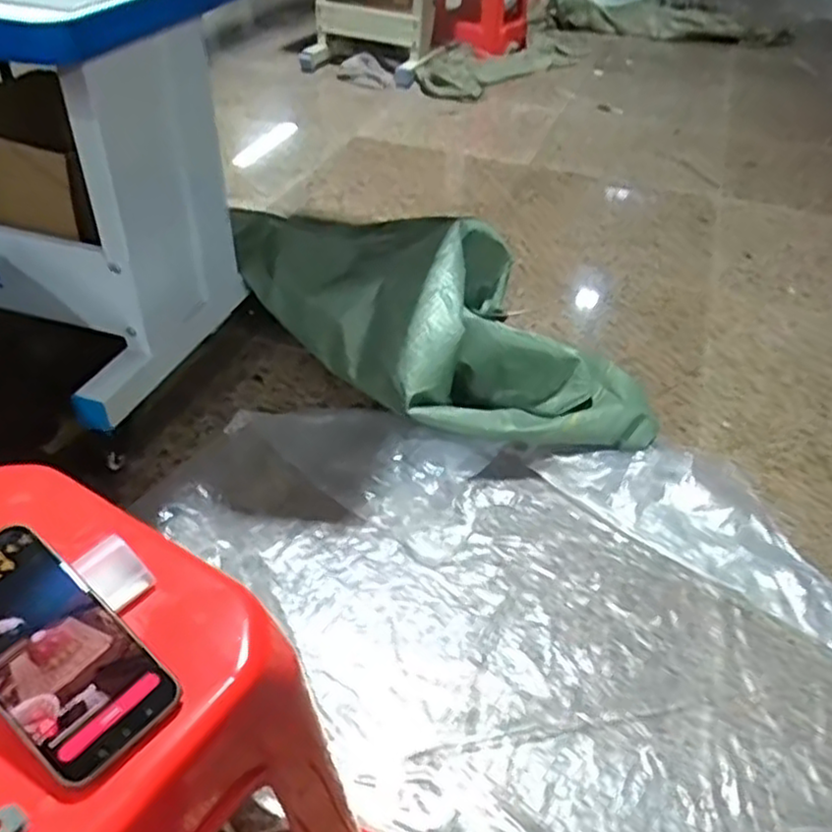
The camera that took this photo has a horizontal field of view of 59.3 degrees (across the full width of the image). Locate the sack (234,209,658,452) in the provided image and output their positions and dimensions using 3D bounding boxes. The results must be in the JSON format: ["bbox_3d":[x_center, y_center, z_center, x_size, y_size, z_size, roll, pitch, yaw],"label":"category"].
[{"bbox_3d":[0.042,-0.221,1.421,0.463,0.238,0.849,-31,51,-33],"label":"sack"}]

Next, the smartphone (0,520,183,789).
[{"bbox_3d":[-0.215,0.132,0.424,0.156,0.009,0.075,39,49,15],"label":"smartphone"}]

